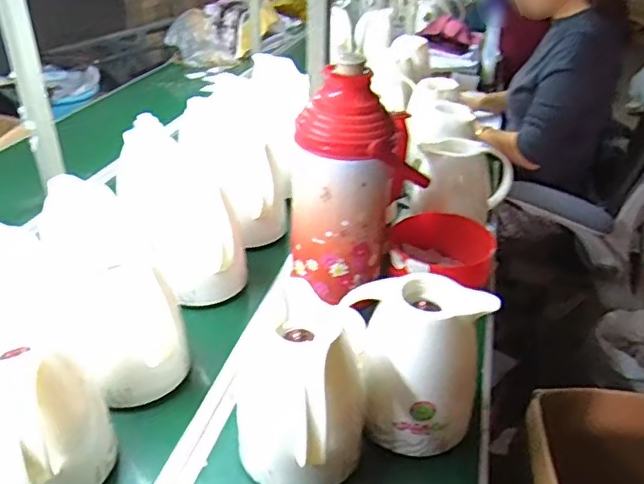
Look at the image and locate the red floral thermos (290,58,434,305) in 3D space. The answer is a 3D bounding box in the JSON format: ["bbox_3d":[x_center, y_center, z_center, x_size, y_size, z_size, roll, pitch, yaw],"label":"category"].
[{"bbox_3d":[0.056,-0.098,0.880,0.119,0.305,0.192,24,38,33],"label":"red floral thermos"}]

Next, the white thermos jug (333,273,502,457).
[{"bbox_3d":[0.101,0.134,0.696,0.160,0.161,0.125,25,39,35],"label":"white thermos jug"}]

